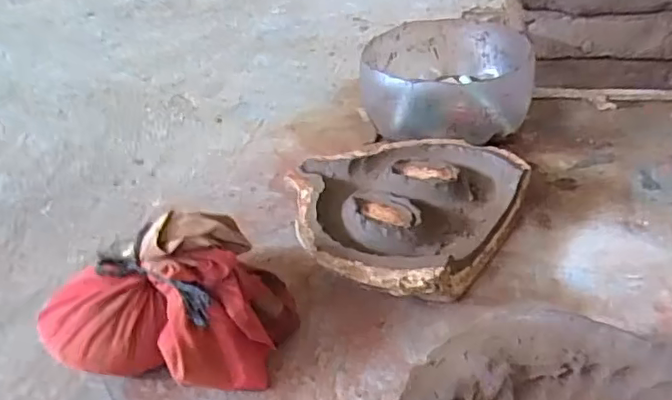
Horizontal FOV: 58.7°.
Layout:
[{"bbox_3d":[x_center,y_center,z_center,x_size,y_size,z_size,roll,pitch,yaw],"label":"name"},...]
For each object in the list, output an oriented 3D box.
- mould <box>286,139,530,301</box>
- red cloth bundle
[{"bbox_3d":[0.065,0.011,0.708,0.254,0.068,0.267,-4,36,3],"label":"mould"},{"bbox_3d":[-0.162,0.090,0.571,0.230,0.131,0.148,-8,36,-2],"label":"red cloth bundle"}]

